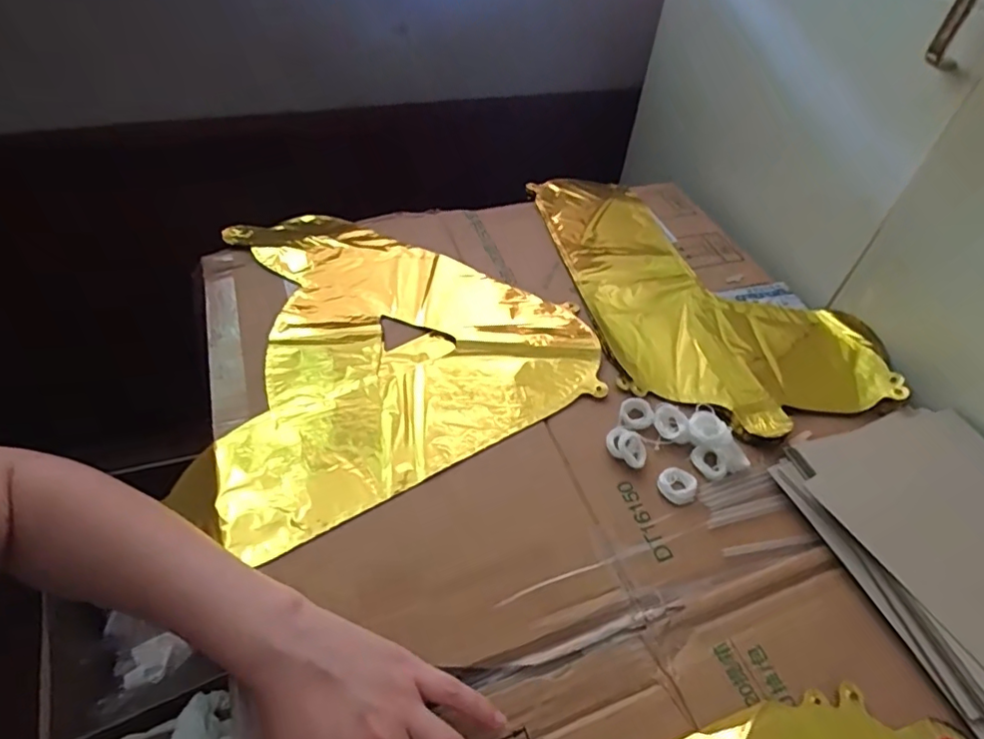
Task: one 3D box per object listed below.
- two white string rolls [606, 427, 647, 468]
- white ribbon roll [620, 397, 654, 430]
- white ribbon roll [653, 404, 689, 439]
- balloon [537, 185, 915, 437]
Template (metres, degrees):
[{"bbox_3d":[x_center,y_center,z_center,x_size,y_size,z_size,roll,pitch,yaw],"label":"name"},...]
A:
[{"bbox_3d":[0.105,0.060,0.445,0.034,0.011,0.024,29,54,20],"label":"two white string rolls"},{"bbox_3d":[0.118,0.035,0.466,0.024,0.010,0.022,2,49,-2],"label":"white ribbon roll"},{"bbox_3d":[0.145,0.043,0.461,0.027,0.009,0.029,2,49,-2],"label":"white ribbon roll"},{"bbox_3d":[0.202,-0.096,0.605,0.252,0.027,0.400,-13,51,-14],"label":"balloon"}]

